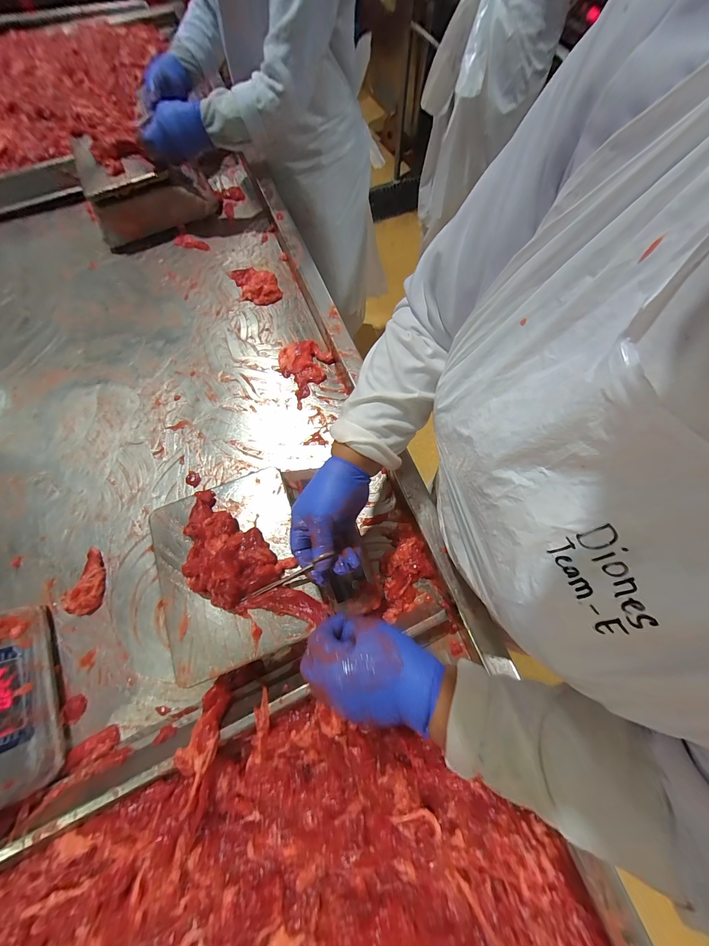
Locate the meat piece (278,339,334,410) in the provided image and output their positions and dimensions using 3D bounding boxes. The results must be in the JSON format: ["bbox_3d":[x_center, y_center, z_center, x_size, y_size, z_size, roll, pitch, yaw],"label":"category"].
[{"bbox_3d":[-0.093,-0.213,0.634,0.105,0.024,0.129,-28,72,-8],"label":"meat piece"}]

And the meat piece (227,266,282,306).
[{"bbox_3d":[-0.214,-0.408,0.679,0.090,0.028,0.108,-22,72,-6],"label":"meat piece"}]

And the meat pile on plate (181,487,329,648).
[{"bbox_3d":[-0.144,0.120,0.388,0.216,0.034,0.095,39,76,11],"label":"meat pile on plate"}]

